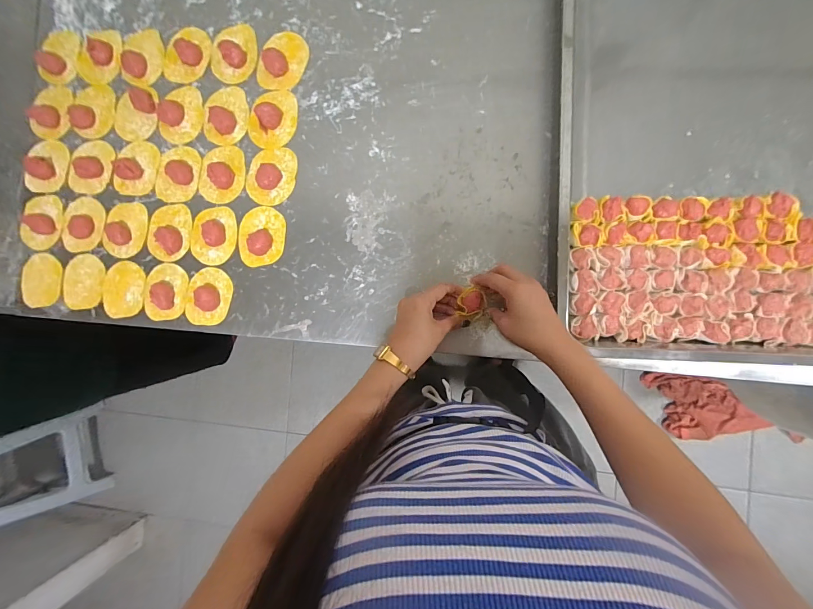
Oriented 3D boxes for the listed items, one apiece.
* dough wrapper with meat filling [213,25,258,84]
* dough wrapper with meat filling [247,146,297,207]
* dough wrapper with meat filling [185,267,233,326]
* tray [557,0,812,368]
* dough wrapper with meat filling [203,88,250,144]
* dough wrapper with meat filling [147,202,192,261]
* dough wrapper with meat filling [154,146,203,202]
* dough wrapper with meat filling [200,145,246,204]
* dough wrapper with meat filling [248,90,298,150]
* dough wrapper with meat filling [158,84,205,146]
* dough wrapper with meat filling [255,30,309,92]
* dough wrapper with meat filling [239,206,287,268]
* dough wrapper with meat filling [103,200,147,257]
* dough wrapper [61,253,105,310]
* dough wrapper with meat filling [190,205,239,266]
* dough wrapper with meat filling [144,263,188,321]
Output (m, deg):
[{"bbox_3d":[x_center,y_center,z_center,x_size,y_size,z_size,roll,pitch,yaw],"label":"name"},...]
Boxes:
[{"bbox_3d":[-0.265,-0.386,0.532,0.071,0.020,0.089,10,91,6],"label":"dough wrapper with meat filling"},{"bbox_3d":[-0.204,-0.193,0.523,0.072,0.016,0.084,8,90,6],"label":"dough wrapper with meat filling"},{"bbox_3d":[-0.303,-0.012,0.530,0.066,0.019,0.086,11,91,6],"label":"dough wrapper with meat filling"},{"bbox_3d":[0.394,-0.245,0.434,0.402,0.058,0.652,2,90,6],"label":"tray"},{"bbox_3d":[-0.280,-0.290,0.535,0.074,0.014,0.087,-4,89,6],"label":"dough wrapper with meat filling"},{"bbox_3d":[-0.368,-0.112,0.544,0.071,0.017,0.086,-1,90,6],"label":"dough wrapper with meat filling"},{"bbox_3d":[-0.356,-0.203,0.544,0.069,0.015,0.087,7,90,6],"label":"dough wrapper with meat filling"},{"bbox_3d":[-0.282,-0.200,0.531,0.073,0.016,0.084,7,90,6],"label":"dough wrapper with meat filling"},{"bbox_3d":[-0.202,-0.279,0.522,0.073,0.019,0.087,11,91,6],"label":"dough wrapper with meat filling"},{"bbox_3d":[-0.352,-0.295,0.549,0.077,0.008,0.080,0,90,6],"label":"dough wrapper with meat filling"},{"bbox_3d":[-0.186,-0.366,0.524,0.071,0.014,0.087,17,91,6],"label":"dough wrapper with meat filling"},{"bbox_3d":[-0.218,-0.102,0.522,0.069,0.017,0.088,3,90,6],"label":"dough wrapper with meat filling"},{"bbox_3d":[-0.447,-0.120,0.553,0.069,0.016,0.086,18,91,5],"label":"dough wrapper with meat filling"},{"bbox_3d":[-0.522,-0.035,0.570,0.068,0.010,0.090,8,90,6],"label":"dough wrapper"},{"bbox_3d":[-0.295,-0.106,0.530,0.071,0.018,0.089,8,91,6],"label":"dough wrapper with meat filling"},{"bbox_3d":[-0.373,-0.019,0.540,0.070,0.018,0.087,3,90,6],"label":"dough wrapper with meat filling"}]

